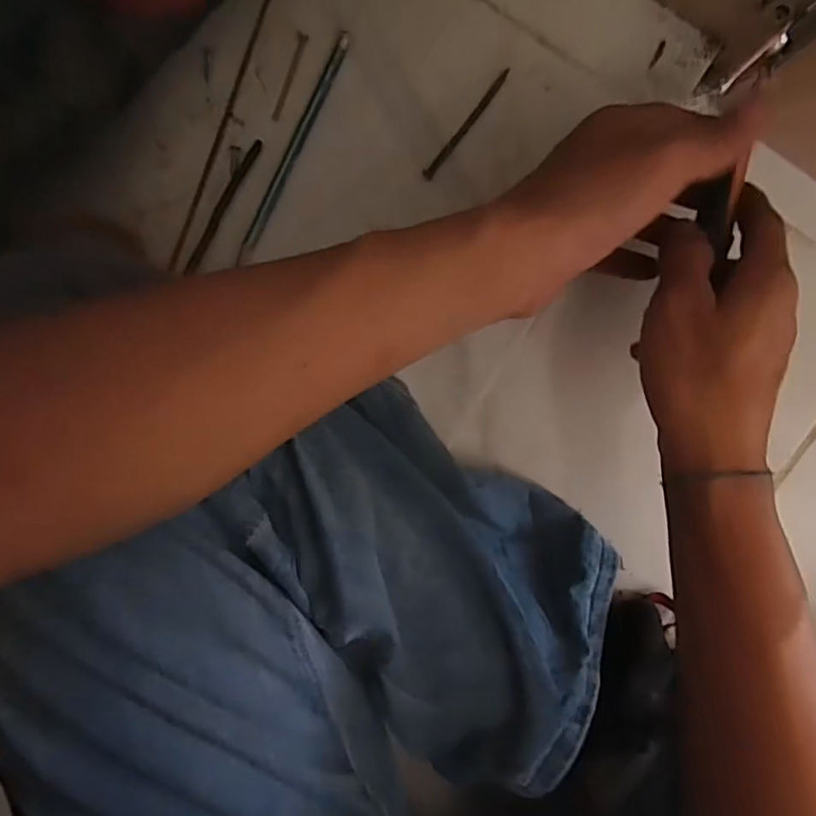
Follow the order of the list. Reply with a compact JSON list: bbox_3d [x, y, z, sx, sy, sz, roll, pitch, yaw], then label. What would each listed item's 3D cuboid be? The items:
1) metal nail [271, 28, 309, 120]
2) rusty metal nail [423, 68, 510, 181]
[{"bbox_3d":[-0.074,-0.206,0.353,0.007,0.005,0.053,21,93,-1],"label":"metal nail"},{"bbox_3d":[0.036,-0.173,0.348,0.007,0.007,0.077,40,93,-2],"label":"rusty metal nail"}]

